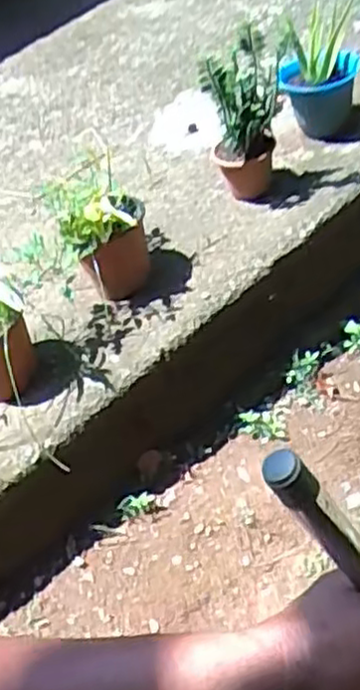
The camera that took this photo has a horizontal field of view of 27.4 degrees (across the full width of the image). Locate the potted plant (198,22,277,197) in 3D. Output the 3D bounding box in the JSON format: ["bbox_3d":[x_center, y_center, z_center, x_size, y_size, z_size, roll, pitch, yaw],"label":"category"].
[{"bbox_3d":[0.129,-0.486,1.564,0.148,0.357,0.142,-2,44,16],"label":"potted plant"}]

